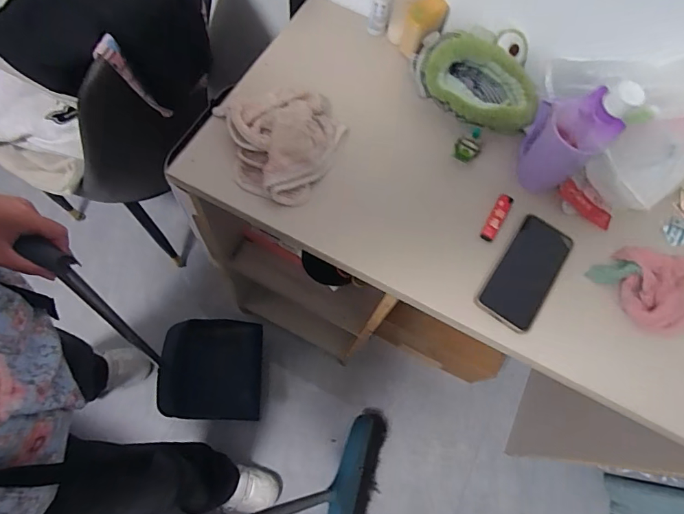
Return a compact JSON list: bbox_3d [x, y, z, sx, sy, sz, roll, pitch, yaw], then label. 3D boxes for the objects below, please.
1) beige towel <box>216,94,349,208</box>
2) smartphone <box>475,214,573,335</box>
[{"bbox_3d":[-0.082,-0.165,0.593,0.176,0.076,0.178,-5,69,-7],"label":"beige towel"},{"bbox_3d":[0.244,0.019,0.569,0.075,0.009,0.159,35,70,9],"label":"smartphone"}]

